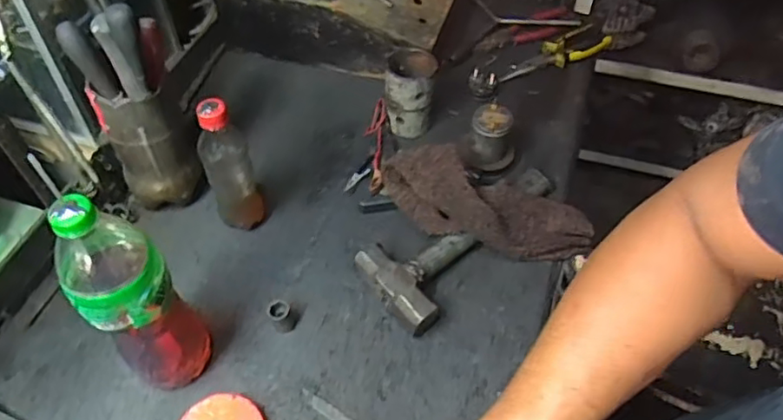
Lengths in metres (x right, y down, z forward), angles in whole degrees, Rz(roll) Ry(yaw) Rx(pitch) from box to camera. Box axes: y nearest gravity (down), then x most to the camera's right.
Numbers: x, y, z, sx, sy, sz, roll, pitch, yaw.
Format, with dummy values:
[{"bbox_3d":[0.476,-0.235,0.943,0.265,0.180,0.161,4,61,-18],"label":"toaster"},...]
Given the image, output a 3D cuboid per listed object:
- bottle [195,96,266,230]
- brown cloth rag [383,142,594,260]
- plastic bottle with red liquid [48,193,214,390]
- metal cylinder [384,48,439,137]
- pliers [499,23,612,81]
[{"bbox_3d":[-0.187,-0.050,0.703,0.056,0.195,0.049,-15,53,-11],"label":"bottle"},{"bbox_3d":[0.120,-0.003,0.738,0.265,0.072,0.103,19,53,-4],"label":"brown cloth rag"},{"bbox_3d":[-0.230,0.082,0.551,0.081,0.274,0.076,-28,56,-20],"label":"plastic bottle with red liquid"},{"bbox_3d":[0.025,-0.162,0.835,0.066,0.101,0.067,1,51,1],"label":"metal cylinder"},{"bbox_3d":[0.258,-0.245,0.952,0.188,0.027,0.060,-21,54,-16],"label":"pliers"}]

